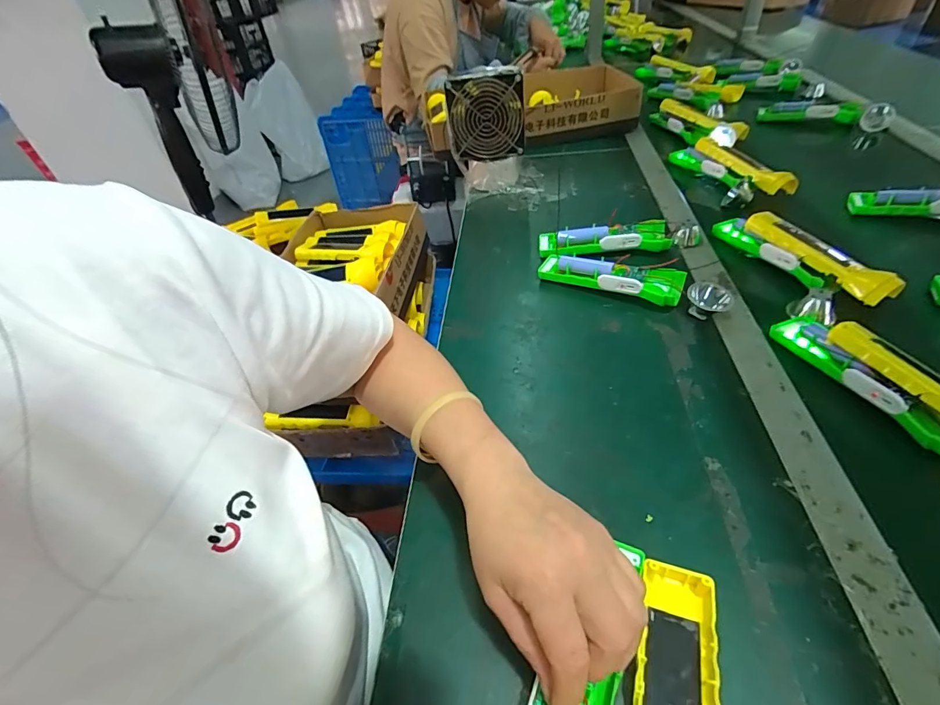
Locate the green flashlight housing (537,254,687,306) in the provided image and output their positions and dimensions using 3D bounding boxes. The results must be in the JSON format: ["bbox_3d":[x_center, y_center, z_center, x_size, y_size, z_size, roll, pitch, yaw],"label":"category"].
[{"bbox_3d":[0.163,-0.088,0.523,0.163,0.035,0.043,16,48,24],"label":"green flashlight housing"}]

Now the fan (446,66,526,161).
[{"bbox_3d":[0.026,-0.376,0.702,0.121,0.120,0.031,-7,44,8],"label":"fan"}]

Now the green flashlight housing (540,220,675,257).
[{"bbox_3d":[0.175,-0.147,0.582,0.164,0.035,0.049,-1,44,8],"label":"green flashlight housing"}]

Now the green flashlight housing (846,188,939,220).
[{"bbox_3d":[0.598,-0.192,0.571,0.168,0.034,0.033,13,47,20],"label":"green flashlight housing"}]

